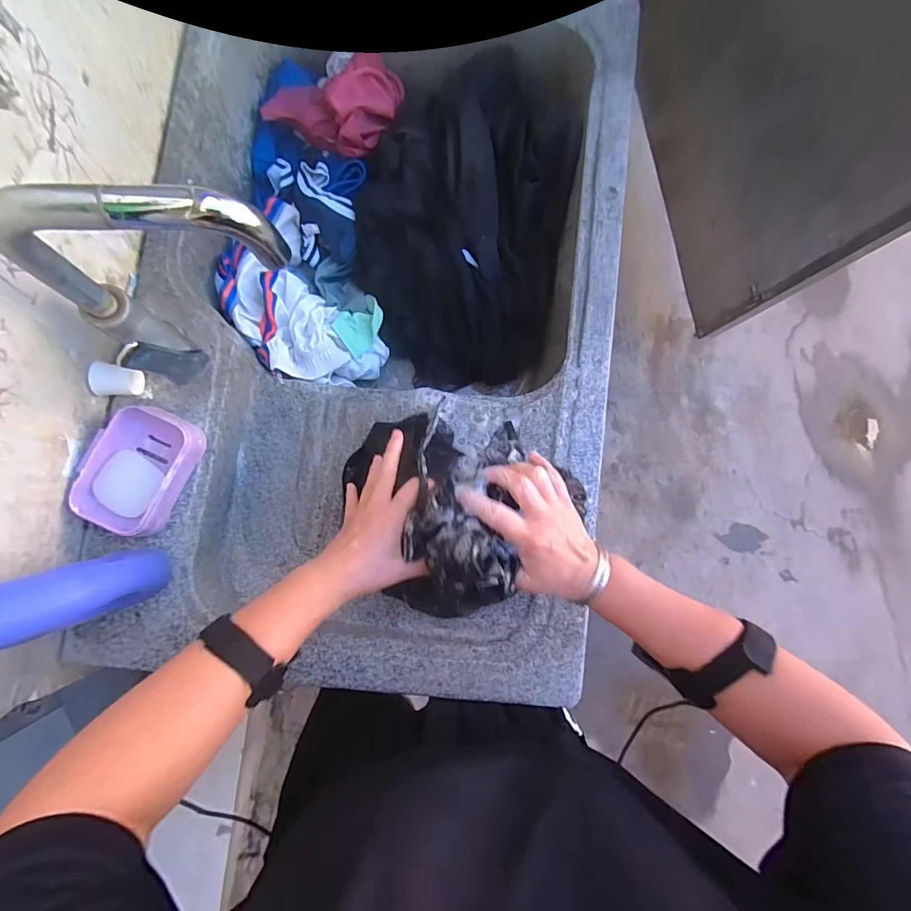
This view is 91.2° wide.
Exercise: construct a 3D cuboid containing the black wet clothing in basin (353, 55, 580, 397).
[{"bbox_3d":[0.011,-0.322,0.634,0.282,0.148,0.447,5,84,-5],"label":"black wet clothing in basin"}]

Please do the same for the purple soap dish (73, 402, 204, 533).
[{"bbox_3d":[-0.327,0.014,0.460,0.090,0.035,0.123,24,83,-3],"label":"purple soap dish"}]

